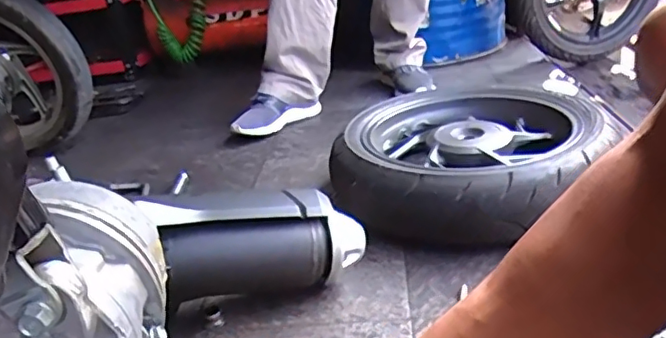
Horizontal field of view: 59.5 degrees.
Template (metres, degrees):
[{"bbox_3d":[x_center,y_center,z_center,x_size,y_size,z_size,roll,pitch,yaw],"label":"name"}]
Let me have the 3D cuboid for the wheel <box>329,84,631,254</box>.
[{"bbox_3d":[0.228,-0.009,1.011,0.435,0.125,0.423,-6,24,3],"label":"wheel"}]

